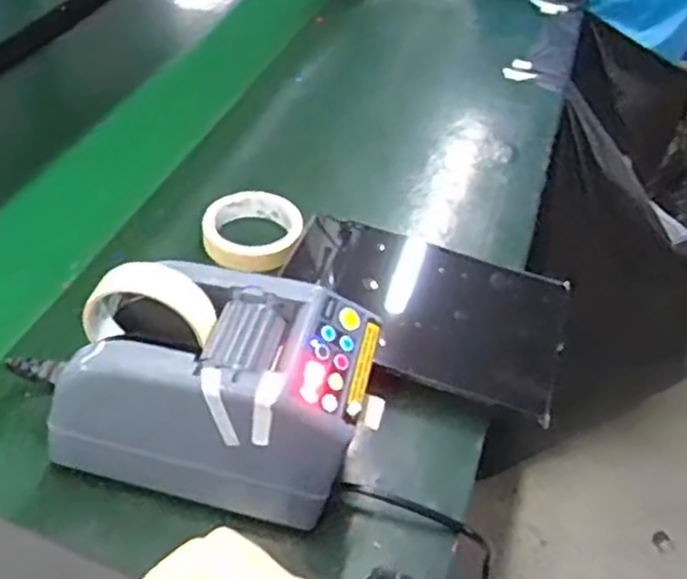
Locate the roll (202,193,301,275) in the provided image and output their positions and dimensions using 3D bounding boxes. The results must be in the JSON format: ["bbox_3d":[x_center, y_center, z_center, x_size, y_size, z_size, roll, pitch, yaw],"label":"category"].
[{"bbox_3d":[-0.090,-0.056,0.741,0.095,0.032,0.112,18,45,11],"label":"roll"}]

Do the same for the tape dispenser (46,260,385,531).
[{"bbox_3d":[-0.079,0.067,0.520,0.211,0.171,0.118,12,44,5],"label":"tape dispenser"}]

